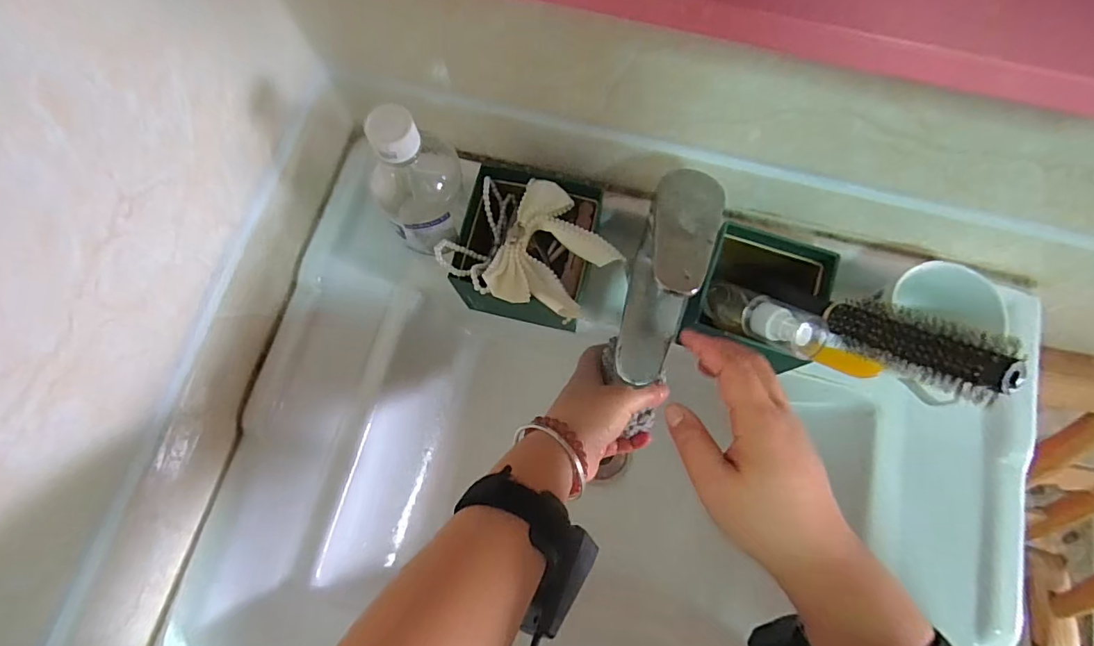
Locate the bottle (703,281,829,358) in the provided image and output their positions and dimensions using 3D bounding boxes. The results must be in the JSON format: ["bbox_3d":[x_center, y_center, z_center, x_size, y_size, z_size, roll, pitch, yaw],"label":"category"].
[{"bbox_3d":[0.157,-0.004,0.385,0.039,0.099,0.030,-34,118,-8],"label":"bottle"}]

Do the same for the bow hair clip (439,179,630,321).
[{"bbox_3d":[-0.009,-0.058,0.392,0.120,0.041,0.107,24,69,15],"label":"bow hair clip"}]

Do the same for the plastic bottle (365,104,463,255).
[{"bbox_3d":[-0.099,-0.102,0.373,0.065,0.136,0.063,7,74,3],"label":"plastic bottle"}]

